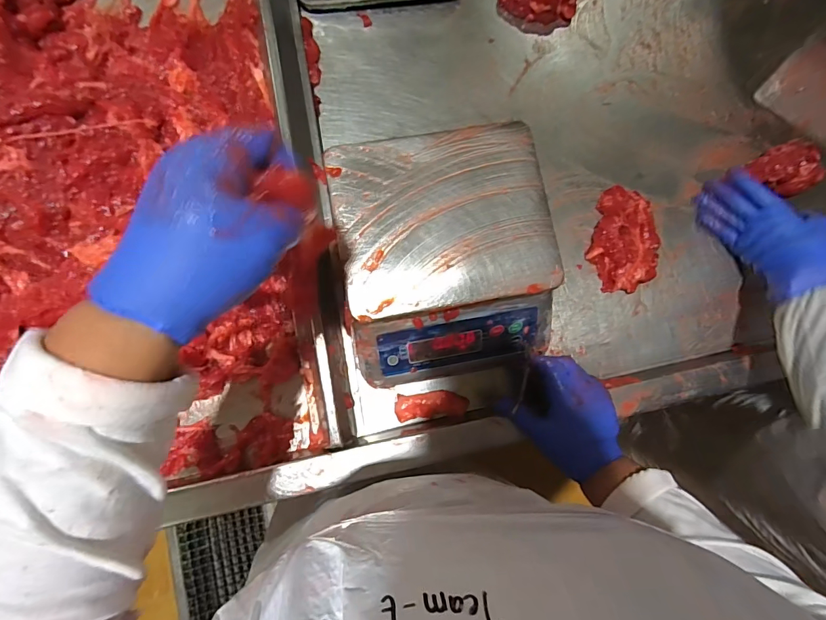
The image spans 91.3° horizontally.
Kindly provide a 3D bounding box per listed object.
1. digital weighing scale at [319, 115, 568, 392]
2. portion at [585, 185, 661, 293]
[{"bbox_3d":[0.034,-0.057,0.445,0.216,0.093,0.251,-10,85,-6],"label":"digital weighing scale"},{"bbox_3d":[0.271,-0.094,0.523,0.074,0.036,0.135,-4,85,-6],"label":"portion"}]

